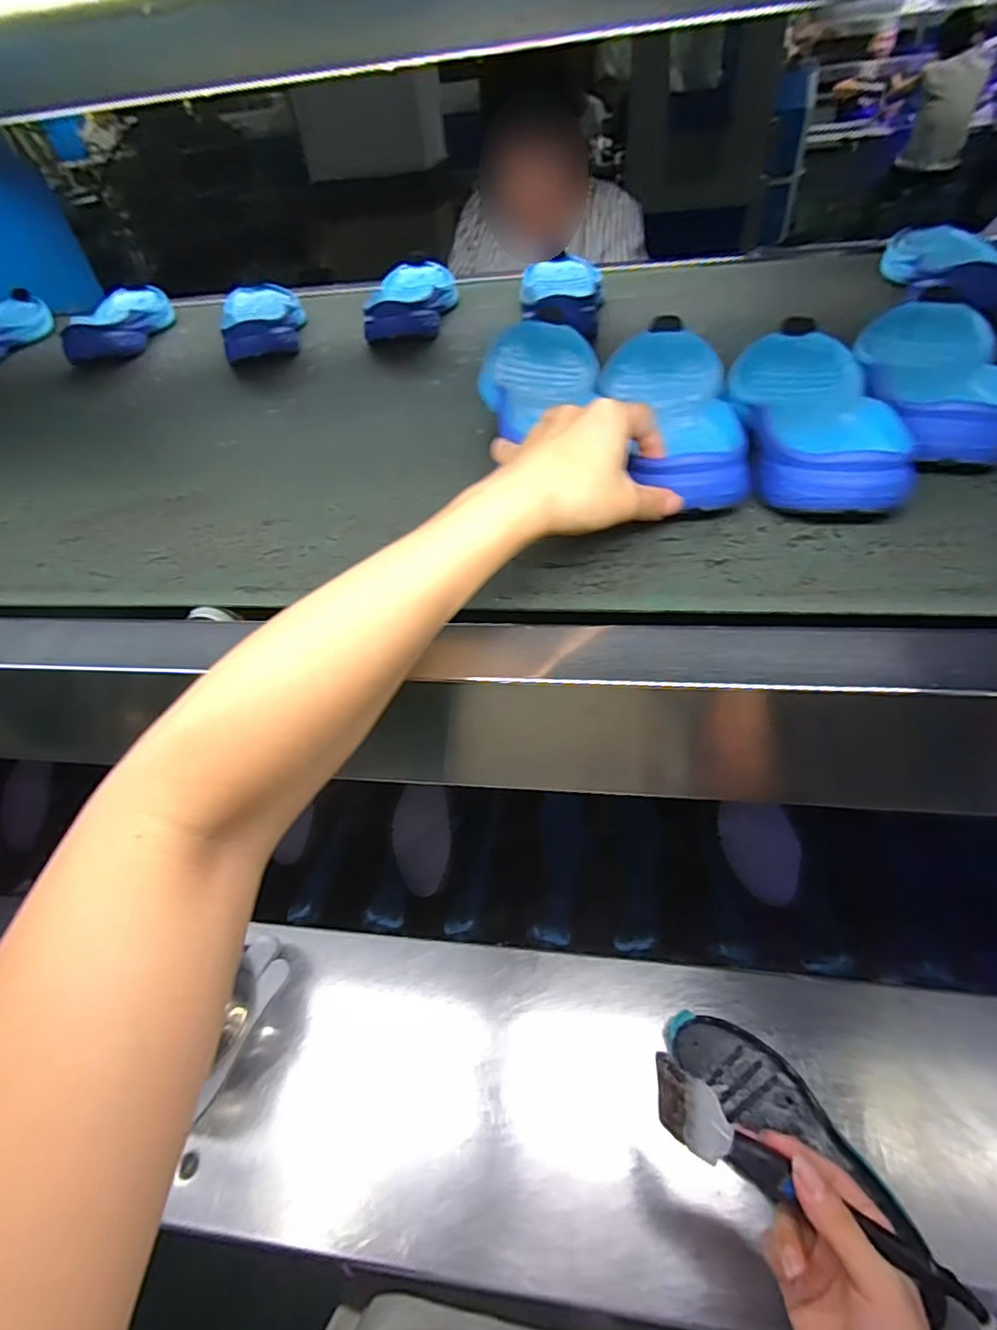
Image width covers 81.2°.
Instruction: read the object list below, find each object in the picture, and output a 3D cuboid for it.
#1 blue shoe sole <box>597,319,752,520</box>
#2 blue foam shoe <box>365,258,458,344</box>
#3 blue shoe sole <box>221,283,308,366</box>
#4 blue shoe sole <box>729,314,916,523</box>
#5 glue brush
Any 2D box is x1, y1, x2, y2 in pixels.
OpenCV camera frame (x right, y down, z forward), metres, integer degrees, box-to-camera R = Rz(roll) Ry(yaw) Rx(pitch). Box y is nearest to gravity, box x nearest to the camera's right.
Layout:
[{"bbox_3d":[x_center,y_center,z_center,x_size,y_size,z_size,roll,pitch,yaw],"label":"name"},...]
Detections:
[{"bbox_3d":[0.129,-0.191,0.433,0.087,0.043,0.263,0,45,7],"label":"blue shoe sole"},{"bbox_3d":[-0.102,-0.449,0.702,0.096,0.041,0.234,-4,45,4],"label":"blue foam shoe"},{"bbox_3d":[-0.280,-0.420,0.697,0.094,0.038,0.230,-16,46,-8],"label":"blue shoe sole"},{"bbox_3d":[0.216,-0.187,0.411,0.089,0.034,0.264,4,46,11],"label":"blue shoe sole"},{"bbox_3d":[0.166,0.284,0.316,0.174,0.015,0.032,24,55,22],"label":"glue brush"}]

